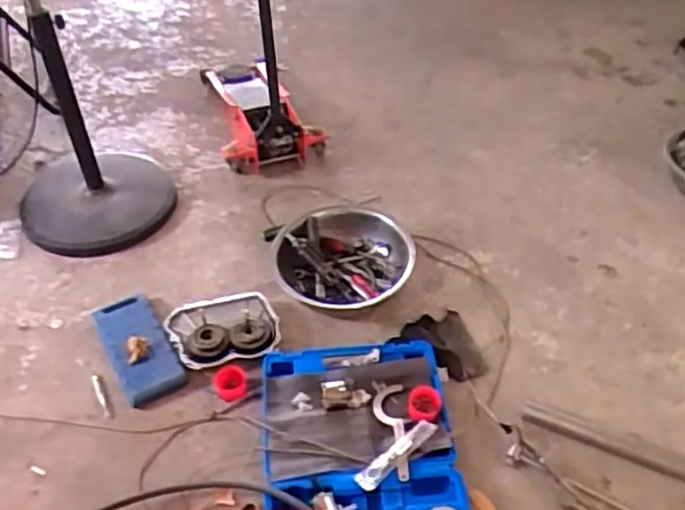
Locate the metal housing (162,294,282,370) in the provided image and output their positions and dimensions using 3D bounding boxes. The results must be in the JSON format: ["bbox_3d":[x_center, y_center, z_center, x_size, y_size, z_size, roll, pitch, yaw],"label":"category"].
[{"bbox_3d":[-0.290,0.174,1.662,0.254,0.048,0.199,-9,46,-10],"label":"metal housing"}]

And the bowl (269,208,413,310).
[{"bbox_3d":[-0.007,0.009,1.816,0.330,0.095,0.345,1,45,-1],"label":"bowl"}]

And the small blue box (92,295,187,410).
[{"bbox_3d":[-0.487,0.210,1.628,0.140,0.045,0.319,-22,49,-22],"label":"small blue box"}]

